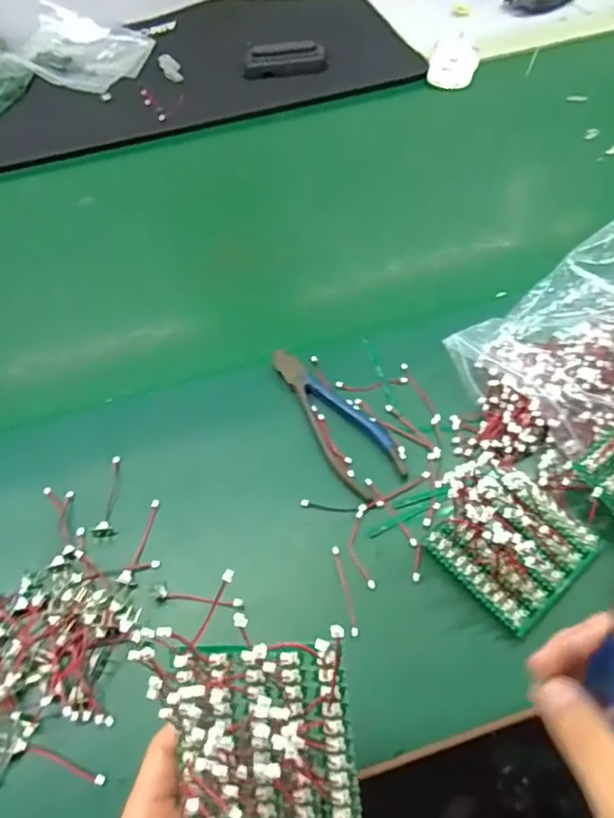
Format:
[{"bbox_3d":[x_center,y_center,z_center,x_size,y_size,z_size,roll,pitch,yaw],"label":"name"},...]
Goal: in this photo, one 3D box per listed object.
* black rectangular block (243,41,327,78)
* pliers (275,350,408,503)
[{"bbox_3d":[-0.028,-0.449,0.766,0.101,0.024,0.047,-3,55,1],"label":"black rectangular block"},{"bbox_3d":[0.020,0.002,0.454,0.049,0.008,0.145,-27,58,-15],"label":"pliers"}]

